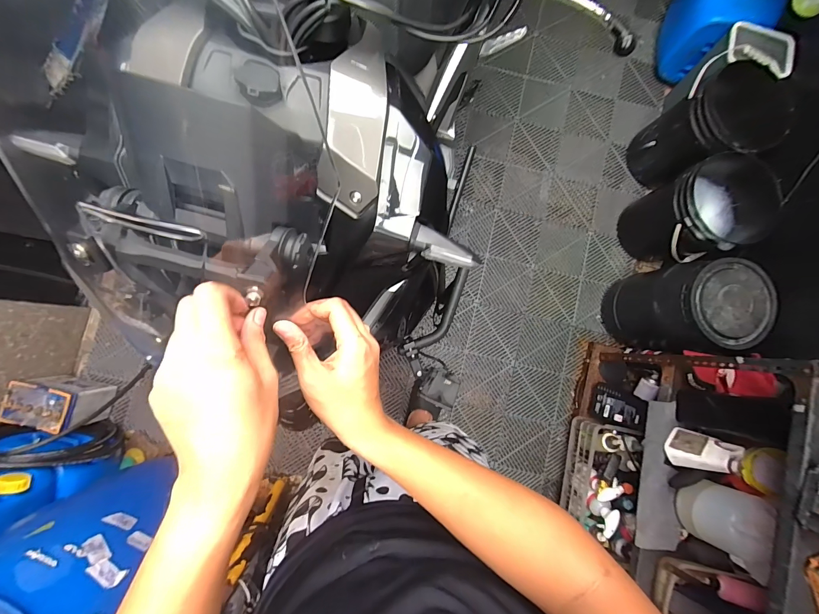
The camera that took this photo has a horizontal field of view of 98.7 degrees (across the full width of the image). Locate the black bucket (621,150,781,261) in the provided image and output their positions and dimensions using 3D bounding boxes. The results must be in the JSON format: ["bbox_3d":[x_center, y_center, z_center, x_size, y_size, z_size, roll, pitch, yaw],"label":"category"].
[{"bbox_3d":[0.982,-0.319,1.222,0.312,0.371,0.285,0,86,-3],"label":"black bucket"}]

